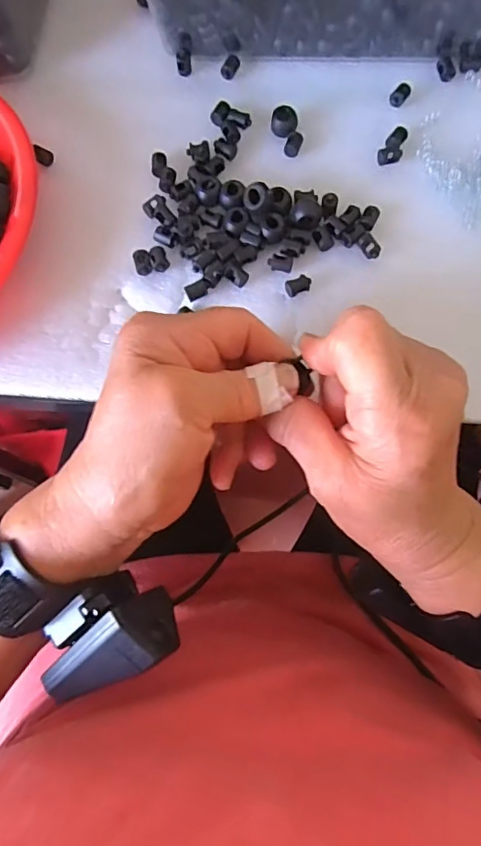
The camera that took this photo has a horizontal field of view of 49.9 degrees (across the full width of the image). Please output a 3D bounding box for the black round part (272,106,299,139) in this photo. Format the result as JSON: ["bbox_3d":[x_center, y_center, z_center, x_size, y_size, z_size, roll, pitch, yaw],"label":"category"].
[{"bbox_3d":[0.028,-0.193,0.332,0.016,0.012,0.015,0,74,0],"label":"black round part"}]

